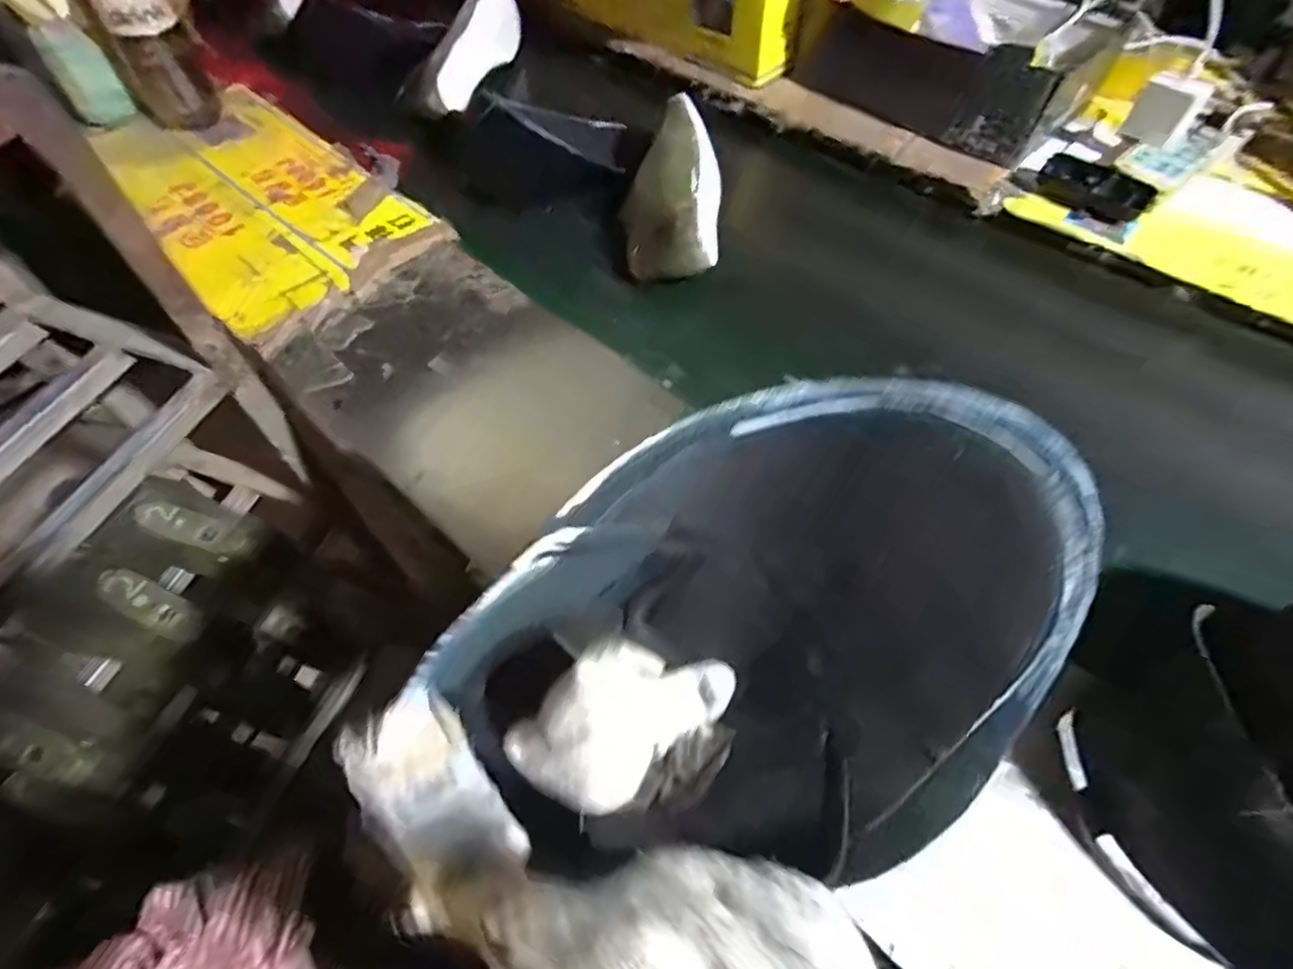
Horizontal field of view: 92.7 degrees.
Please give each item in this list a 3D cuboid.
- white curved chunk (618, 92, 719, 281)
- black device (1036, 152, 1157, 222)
[{"bbox_3d":[0.029,-0.329,0.659,0.099,0.067,0.257,4,57,2],"label":"white curved chunk"},{"bbox_3d":[0.479,-0.319,0.660,0.109,0.022,0.049,38,64,22],"label":"black device"}]

